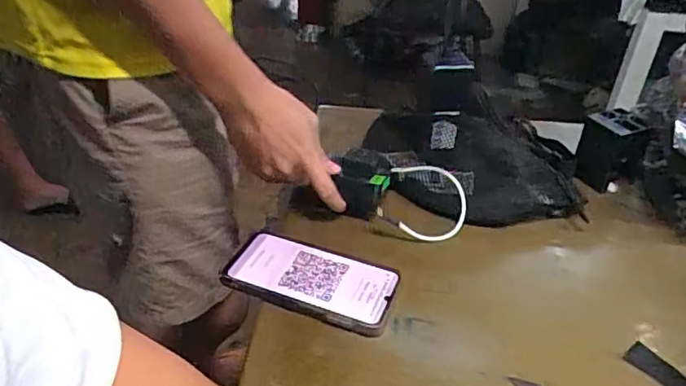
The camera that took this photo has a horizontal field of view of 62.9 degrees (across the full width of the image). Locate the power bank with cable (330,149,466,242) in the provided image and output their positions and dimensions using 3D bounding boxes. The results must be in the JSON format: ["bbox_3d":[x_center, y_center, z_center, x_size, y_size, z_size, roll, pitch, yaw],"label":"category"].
[{"bbox_3d":[0.061,0.002,0.615,0.159,0.063,0.095,17,38,20],"label":"power bank with cable"}]

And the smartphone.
[{"bbox_3d":[-0.028,0.081,0.527,0.155,0.019,0.079,15,37,17],"label":"smartphone"}]

